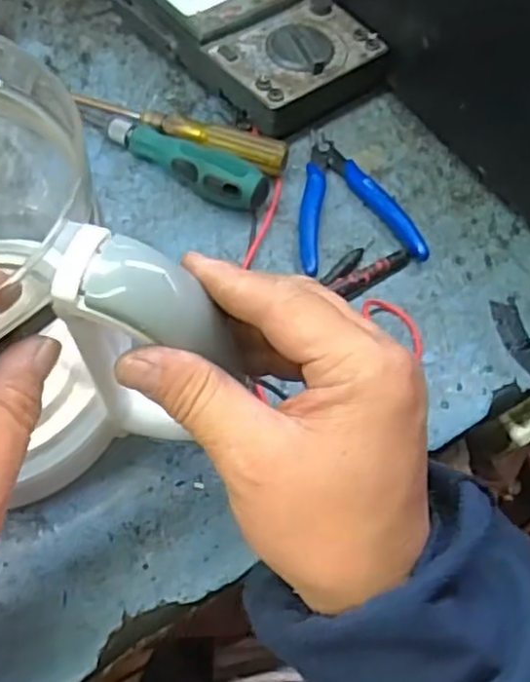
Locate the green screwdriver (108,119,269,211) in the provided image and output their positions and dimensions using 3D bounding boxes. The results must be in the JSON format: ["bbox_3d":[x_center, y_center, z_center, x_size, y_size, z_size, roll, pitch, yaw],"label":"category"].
[{"bbox_3d":[-0.052,-0.117,0.467,0.116,0.031,0.030,35,65,15],"label":"green screwdriver"}]

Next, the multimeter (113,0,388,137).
[{"bbox_3d":[-0.011,-0.229,0.521,0.118,0.049,0.201,-33,68,-20],"label":"multimeter"}]

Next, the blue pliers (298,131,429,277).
[{"bbox_3d":[0.051,-0.096,0.473,0.080,0.013,0.118,-11,62,-9],"label":"blue pliers"}]

